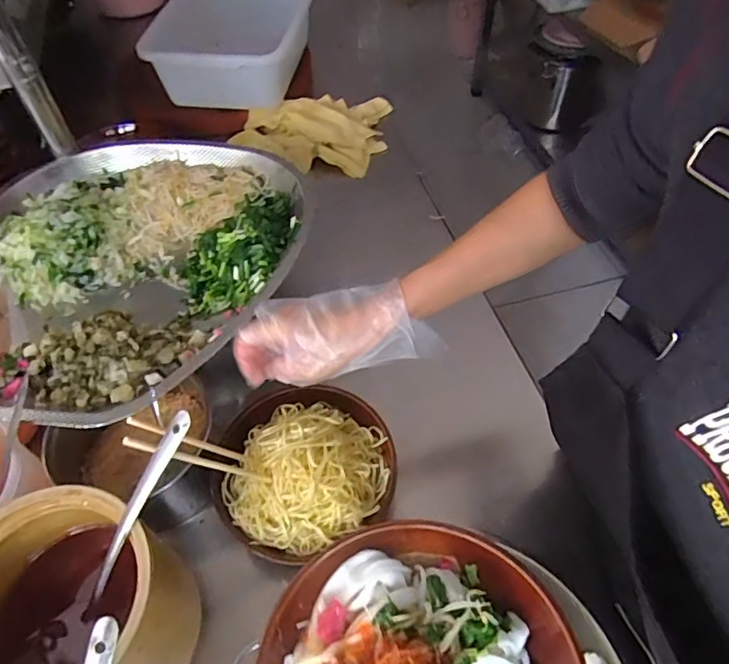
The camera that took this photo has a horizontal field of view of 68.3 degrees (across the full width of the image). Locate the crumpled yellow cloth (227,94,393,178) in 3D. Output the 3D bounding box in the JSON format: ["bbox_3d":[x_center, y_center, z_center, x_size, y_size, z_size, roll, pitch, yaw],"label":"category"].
[{"bbox_3d":[-0.094,-0.374,0.991,0.273,0.049,0.210,-1,53,0],"label":"crumpled yellow cloth"}]

